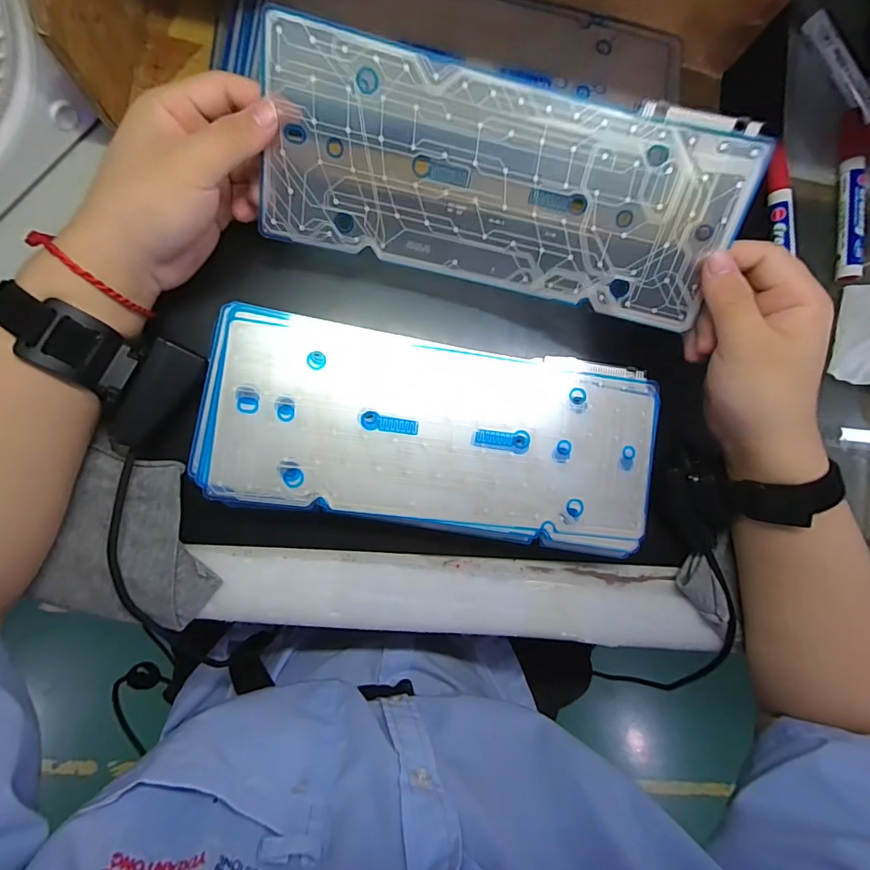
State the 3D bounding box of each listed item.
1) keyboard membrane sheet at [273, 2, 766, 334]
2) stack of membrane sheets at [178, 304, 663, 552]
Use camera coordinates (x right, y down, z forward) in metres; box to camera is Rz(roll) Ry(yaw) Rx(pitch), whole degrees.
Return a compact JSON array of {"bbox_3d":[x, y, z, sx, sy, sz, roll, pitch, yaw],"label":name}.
[{"bbox_3d":[0.039,-0.148,0.270,0.272,0.021,0.110,12,117,-3],"label":"keyboard membrane sheet"},{"bbox_3d":[0.003,0.000,0.291,0.287,0.010,0.122,8,86,-7],"label":"stack of membrane sheets"}]

